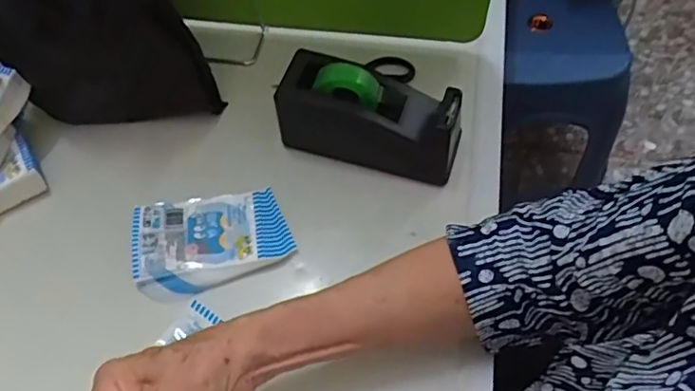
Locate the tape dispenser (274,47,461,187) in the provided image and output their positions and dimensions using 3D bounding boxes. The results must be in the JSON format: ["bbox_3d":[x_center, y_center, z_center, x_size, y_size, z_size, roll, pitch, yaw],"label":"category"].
[{"bbox_3d":[0.019,-0.068,0.486,0.153,0.088,0.059,17,60,12],"label":"tape dispenser"}]

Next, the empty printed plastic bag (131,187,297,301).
[{"bbox_3d":[-0.112,0.035,0.472,0.122,0.016,0.082,-13,59,-7],"label":"empty printed plastic bag"}]

